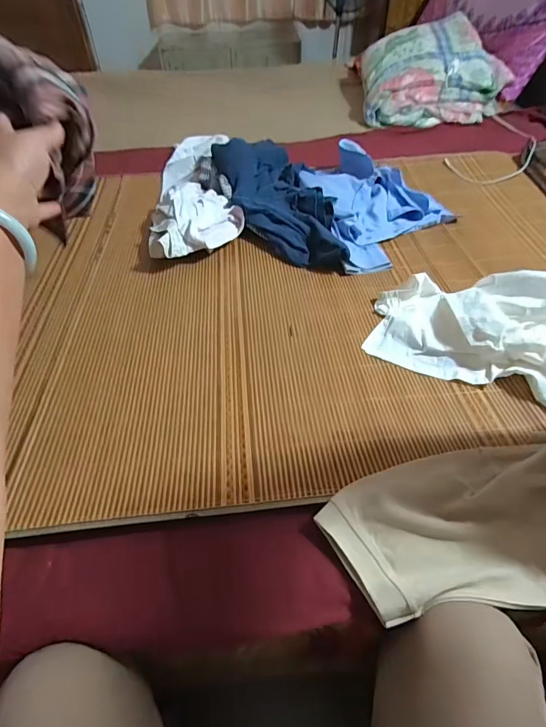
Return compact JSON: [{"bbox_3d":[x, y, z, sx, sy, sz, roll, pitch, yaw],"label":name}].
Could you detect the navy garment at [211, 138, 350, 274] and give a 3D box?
[{"bbox_3d":[0.006,-0.380,0.920,0.210,0.105,0.467,-13,49,-9],"label":"navy garment"}]

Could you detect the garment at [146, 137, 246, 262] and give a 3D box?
[{"bbox_3d":[-0.199,-0.447,0.994,0.201,0.067,0.613,-8,49,-5],"label":"garment"}]

